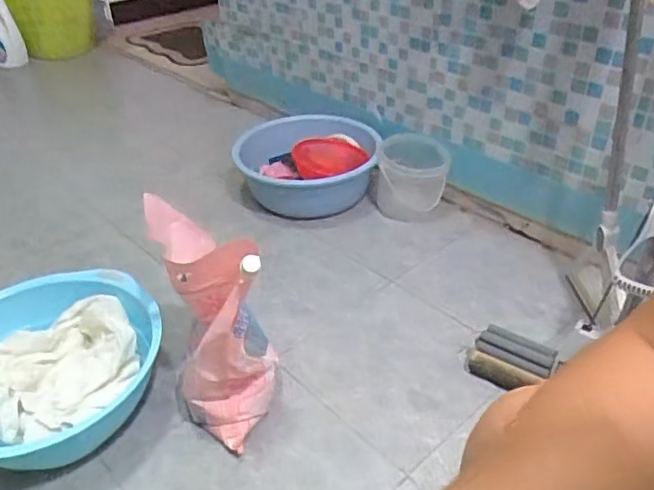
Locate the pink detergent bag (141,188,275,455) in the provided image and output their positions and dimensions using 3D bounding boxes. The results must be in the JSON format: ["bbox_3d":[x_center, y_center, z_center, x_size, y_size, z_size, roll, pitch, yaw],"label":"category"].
[{"bbox_3d":[-0.156,0.114,0.874,0.140,0.307,0.217,-10,36,-11],"label":"pink detergent bag"}]

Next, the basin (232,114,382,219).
[{"bbox_3d":[-0.042,-0.206,1.436,0.321,0.125,0.324,-1,35,1],"label":"basin"}]

